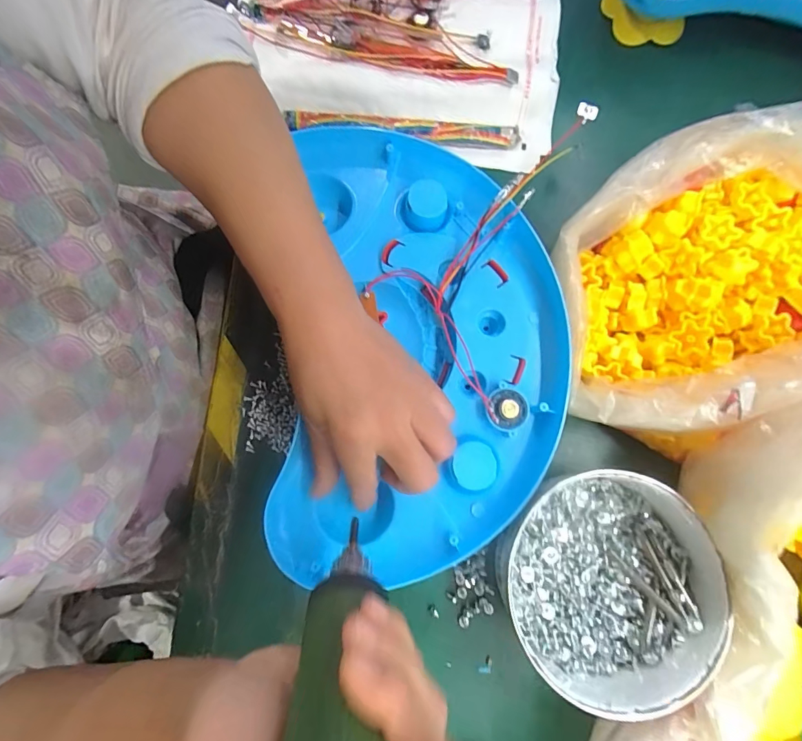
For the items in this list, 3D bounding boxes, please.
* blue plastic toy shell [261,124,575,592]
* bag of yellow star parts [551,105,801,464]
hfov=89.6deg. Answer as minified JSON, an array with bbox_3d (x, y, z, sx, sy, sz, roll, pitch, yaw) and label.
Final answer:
[{"bbox_3d":[0.018,-0.020,0.307,0.204,0.039,0.329,2,80,-1],"label":"blue plastic toy shell"},{"bbox_3d":[0.228,-0.076,0.281,0.276,0.107,0.188,-35,82,-7],"label":"bag of yellow star parts"}]

